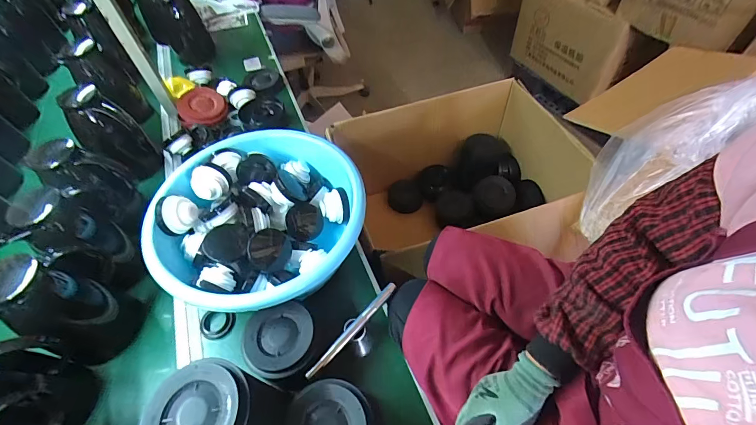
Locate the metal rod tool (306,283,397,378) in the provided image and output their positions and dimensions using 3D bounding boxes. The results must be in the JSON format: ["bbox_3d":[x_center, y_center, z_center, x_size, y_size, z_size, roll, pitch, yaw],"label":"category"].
[{"bbox_3d":[-0.038,0.186,0.577,0.016,0.011,0.193,34,63,26],"label":"metal rod tool"}]

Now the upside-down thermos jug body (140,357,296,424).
[{"bbox_3d":[-0.192,0.276,0.465,0.118,0.189,0.120,-2,54,3],"label":"upside-down thermos jug body"}]

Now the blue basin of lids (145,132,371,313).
[{"bbox_3d":[-0.209,0.023,0.677,0.336,0.156,0.358,-2,54,3],"label":"blue basin of lids"}]

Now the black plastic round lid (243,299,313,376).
[{"bbox_3d":[-0.153,0.194,0.555,0.106,0.022,0.108,-2,54,3],"label":"black plastic round lid"}]

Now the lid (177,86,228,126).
[{"bbox_3d":[-0.439,-0.268,0.897,0.109,0.091,0.014,3,8,-28],"label":"lid"}]

